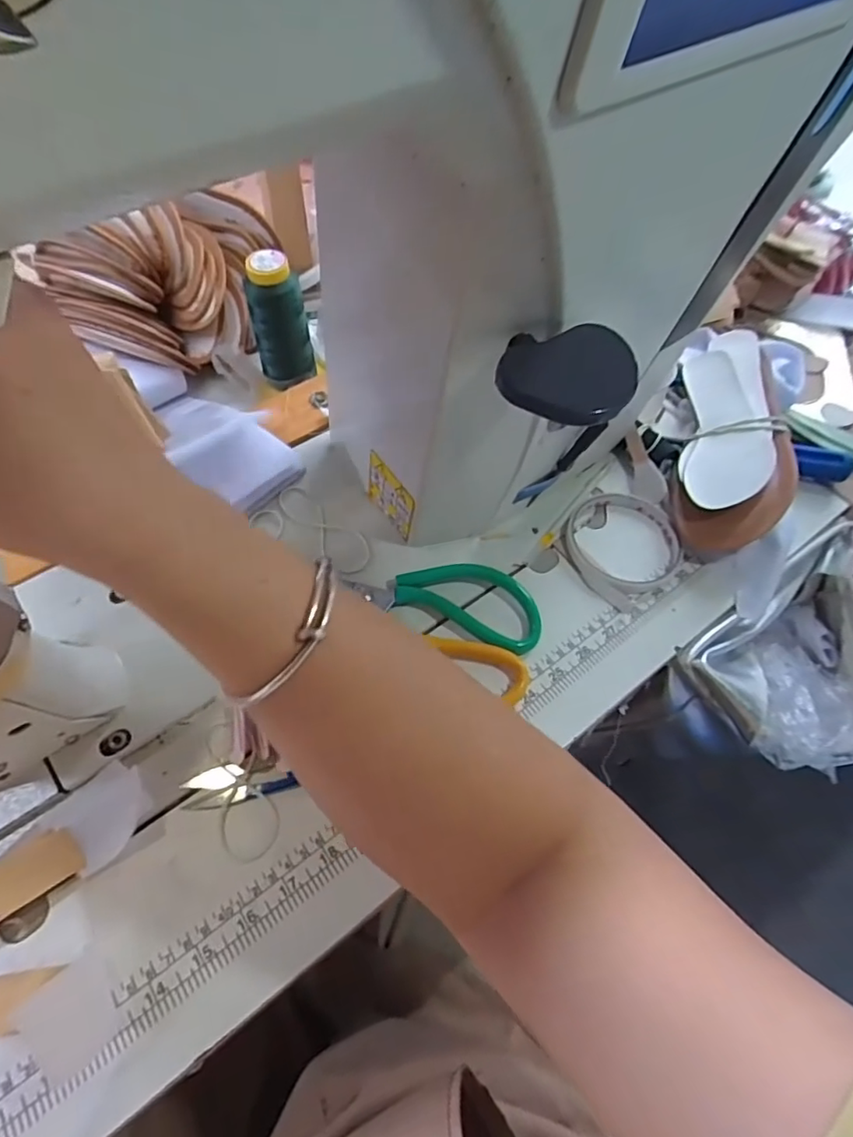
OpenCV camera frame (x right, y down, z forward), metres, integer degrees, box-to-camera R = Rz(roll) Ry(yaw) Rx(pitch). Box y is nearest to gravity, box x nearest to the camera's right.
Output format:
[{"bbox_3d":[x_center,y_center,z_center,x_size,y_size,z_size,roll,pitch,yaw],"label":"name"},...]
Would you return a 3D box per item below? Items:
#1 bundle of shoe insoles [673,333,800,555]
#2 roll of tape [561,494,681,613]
[{"bbox_3d":[0.242,-0.107,0.468,0.072,0.057,0.211,13,59,5],"label":"bundle of shoe insoles"},{"bbox_3d":[0.147,-0.021,0.440,0.090,0.010,0.085,1,59,-2],"label":"roll of tape"}]

